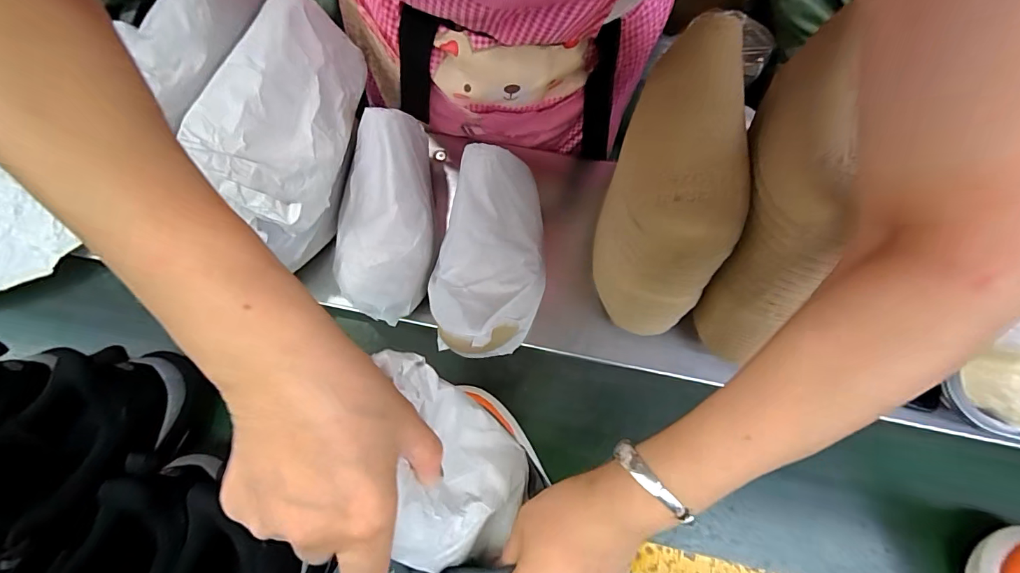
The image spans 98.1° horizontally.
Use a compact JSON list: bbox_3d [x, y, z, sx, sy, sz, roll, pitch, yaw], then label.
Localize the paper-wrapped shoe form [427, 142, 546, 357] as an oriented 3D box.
[{"bbox_3d":[-0.020,-0.031,0.431,0.109,0.076,0.189,11,75,4],"label":"paper-wrapped shoe form"}]

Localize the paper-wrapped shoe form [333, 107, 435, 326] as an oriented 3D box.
[{"bbox_3d":[-0.130,-0.070,0.446,0.097,0.053,0.198,2,89,3],"label":"paper-wrapped shoe form"}]

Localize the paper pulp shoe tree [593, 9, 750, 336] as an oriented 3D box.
[{"bbox_3d":[0.133,-0.081,0.390,0.087,0.175,0.211,14,75,5],"label":"paper pulp shoe tree"}]

